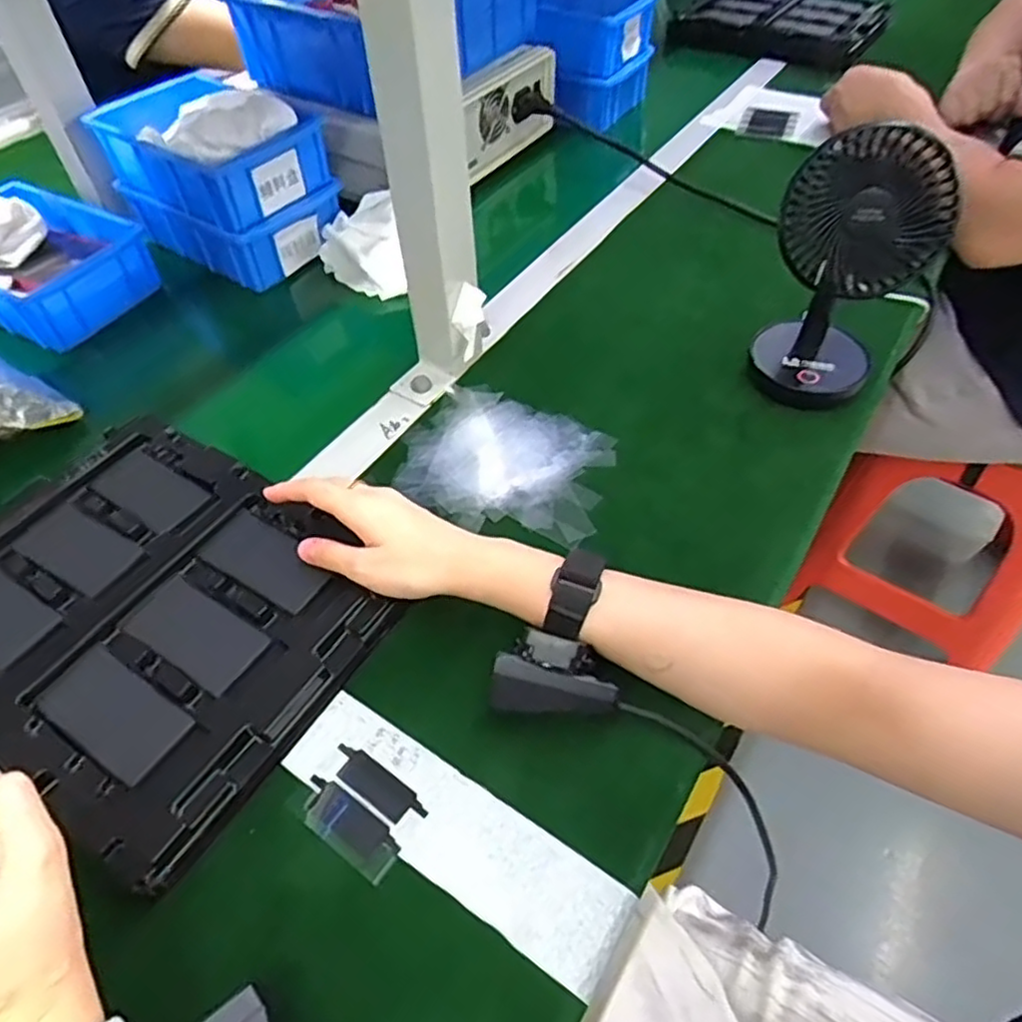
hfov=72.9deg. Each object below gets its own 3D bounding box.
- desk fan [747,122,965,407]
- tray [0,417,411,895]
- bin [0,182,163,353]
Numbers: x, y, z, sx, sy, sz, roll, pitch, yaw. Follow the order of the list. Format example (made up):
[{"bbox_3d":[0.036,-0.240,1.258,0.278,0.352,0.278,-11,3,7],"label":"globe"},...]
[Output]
[{"bbox_3d":[0.261,-0.192,0.541,0.109,0.197,0.109,16,54,15],"label":"desk fan"},{"bbox_3d":[-0.232,0.058,0.437,0.279,0.020,0.213,27,57,22],"label":"tray"},{"bbox_3d":[-0.466,-0.247,0.682,0.202,0.066,0.145,22,55,19],"label":"bin"}]

